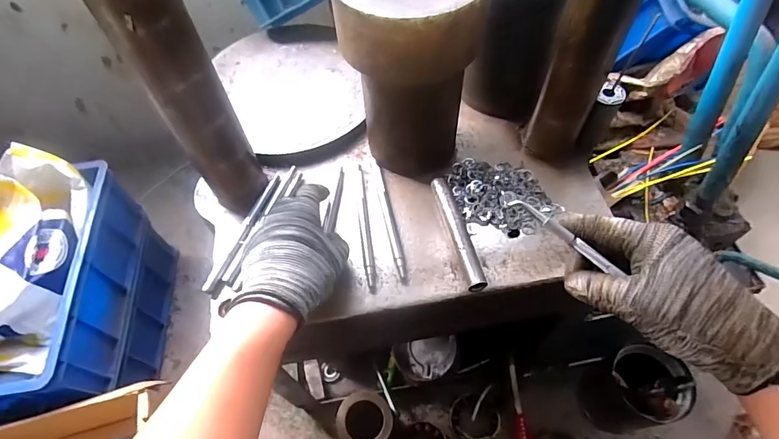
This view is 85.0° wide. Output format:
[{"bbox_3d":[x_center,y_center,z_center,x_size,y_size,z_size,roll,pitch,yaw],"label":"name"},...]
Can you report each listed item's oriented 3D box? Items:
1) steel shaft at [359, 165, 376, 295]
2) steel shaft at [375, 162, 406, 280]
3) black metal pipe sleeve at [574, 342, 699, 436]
[{"bbox_3d":[-0.028,0.006,0.495,0.011,0.008,0.162,-7,58,-2],"label":"steel shaft"},{"bbox_3d":[-0.001,-0.004,0.495,0.011,0.010,0.155,-11,58,-4],"label":"steel shaft"},{"bbox_3d":[0.398,0.286,0.707,0.094,0.186,0.112,-16,59,-7],"label":"black metal pipe sleeve"}]

